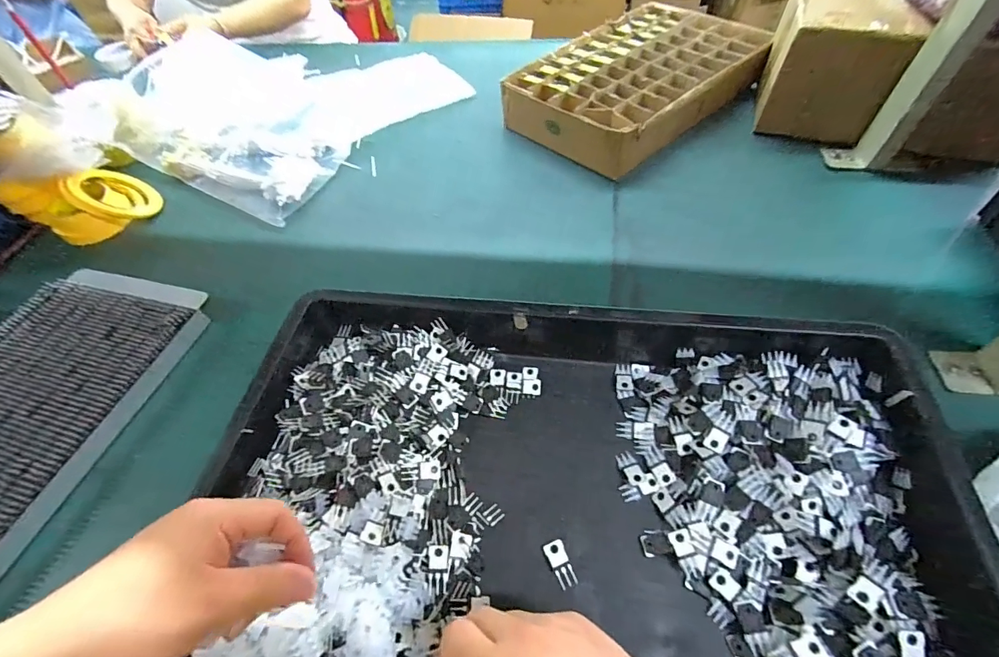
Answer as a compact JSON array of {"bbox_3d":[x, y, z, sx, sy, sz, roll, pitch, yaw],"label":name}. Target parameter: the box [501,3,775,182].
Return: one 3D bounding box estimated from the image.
[{"bbox_3d":[0.215,-0.411,0.728,0.358,0.078,0.266,-39,60,-21],"label":"box"}]

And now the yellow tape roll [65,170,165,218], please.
[{"bbox_3d":[-0.575,-0.202,0.659,0.089,0.014,0.093,46,42,-13],"label":"yellow tape roll"}]

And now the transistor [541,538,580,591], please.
[{"bbox_3d":[0.048,0.187,0.349,0.017,0.004,0.036,-17,54,-7],"label":"transistor"}]

